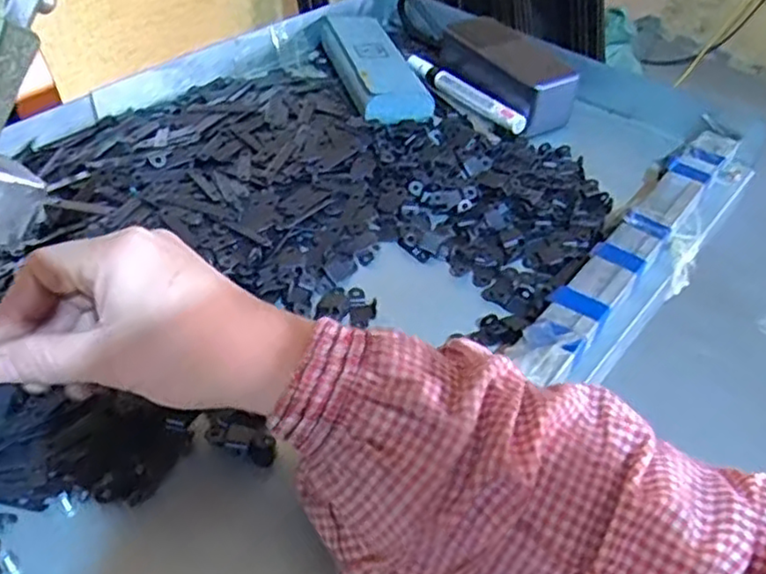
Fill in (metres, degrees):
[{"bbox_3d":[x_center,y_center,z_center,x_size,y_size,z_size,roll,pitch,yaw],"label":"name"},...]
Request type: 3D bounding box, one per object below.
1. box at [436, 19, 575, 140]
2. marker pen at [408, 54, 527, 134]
[{"bbox_3d":[0.107,-0.188,0.607,0.063,0.041,0.132,-23,52,-27],"label":"box"},{"bbox_3d":[0.069,-0.170,0.603,0.020,0.017,0.143,-25,51,-29],"label":"marker pen"}]

